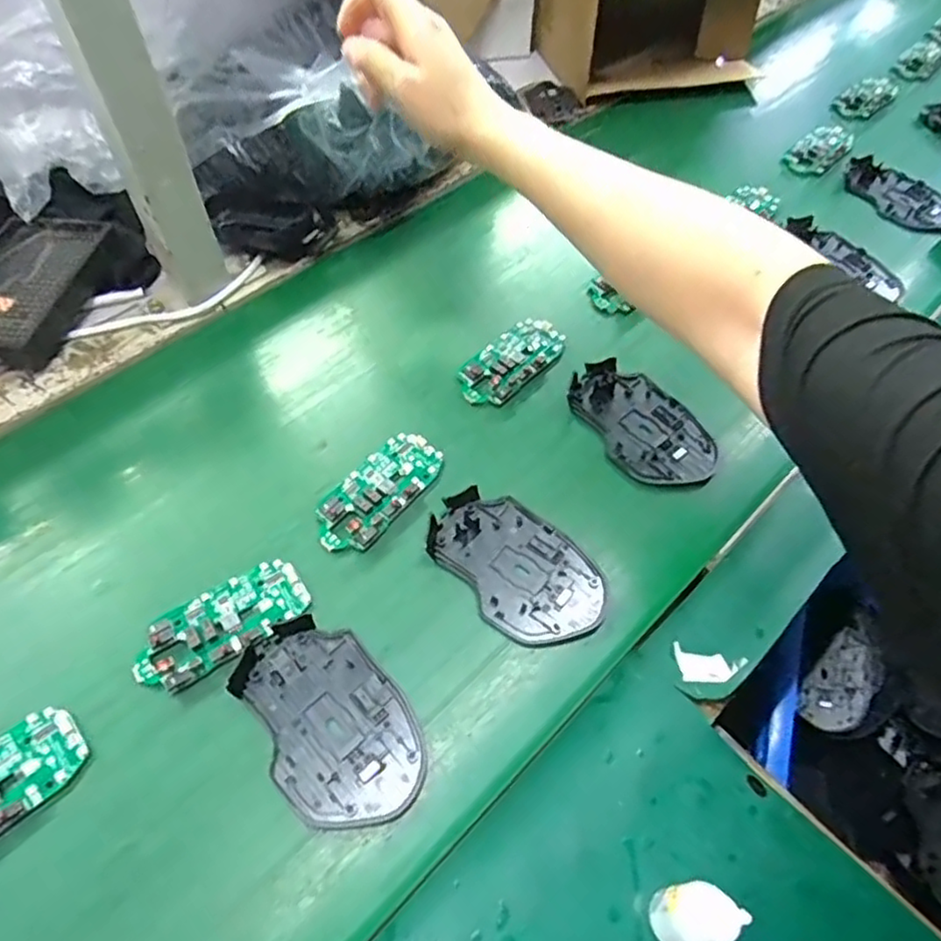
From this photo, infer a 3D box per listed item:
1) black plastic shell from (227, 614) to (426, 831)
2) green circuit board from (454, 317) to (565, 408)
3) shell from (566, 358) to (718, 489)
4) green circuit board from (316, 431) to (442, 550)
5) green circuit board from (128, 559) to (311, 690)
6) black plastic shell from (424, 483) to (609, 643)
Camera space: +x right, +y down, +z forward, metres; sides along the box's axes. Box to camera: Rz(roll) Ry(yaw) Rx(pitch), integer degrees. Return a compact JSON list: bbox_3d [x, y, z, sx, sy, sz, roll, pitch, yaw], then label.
[{"bbox_3d":[-0.075,0.132,0.349,0.072,0.009,0.115,-35,63,-23],"label":"black plastic shell"},{"bbox_3d":[0.031,-0.086,0.501,0.048,0.012,0.096,34,61,21],"label":"green circuit board"},{"bbox_3d":[0.123,-0.034,0.473,0.070,0.015,0.117,-24,59,-17],"label":"shell"},{"bbox_3d":[-0.061,0.012,0.433,0.046,0.006,0.098,31,60,19],"label":"green circuit board"},{"bbox_3d":[-0.144,0.087,0.378,0.098,0.008,0.047,-28,60,-20],"label":"green circuit board"},{"bbox_3d":[0.028,0.056,0.405,0.071,0.010,0.115,-36,63,-24],"label":"black plastic shell"}]

